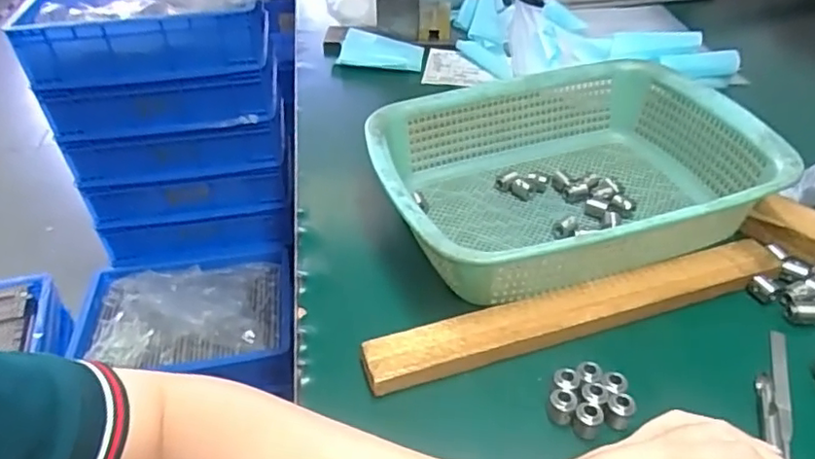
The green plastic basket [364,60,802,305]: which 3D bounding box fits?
[{"bbox_3d":[0.125,-0.044,0.503,0.291,0.078,0.222,-14,40,-15],"label":"green plastic basket"}]

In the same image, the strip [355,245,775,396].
[{"bbox_3d":[0.125,0.054,0.431,0.318,0.014,0.037,-13,40,-14],"label":"strip"}]

